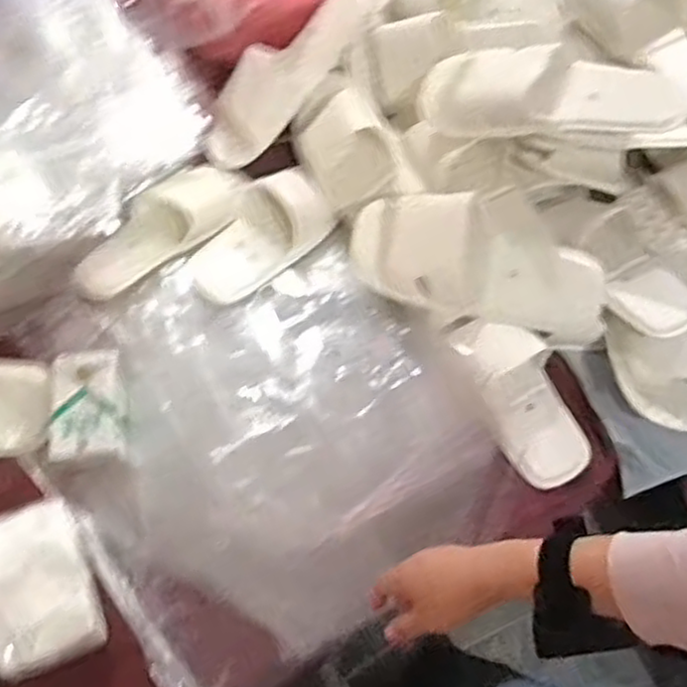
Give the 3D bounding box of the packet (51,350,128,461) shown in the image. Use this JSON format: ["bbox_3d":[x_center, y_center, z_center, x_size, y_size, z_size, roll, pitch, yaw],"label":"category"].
[{"bbox_3d":[-0.261,0.064,0.749,0.070,0.041,0.110,-8,64,-5],"label":"packet"}]

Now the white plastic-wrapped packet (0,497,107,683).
[{"bbox_3d":[-0.280,0.219,0.661,0.096,0.036,0.140,-21,66,-11],"label":"white plastic-wrapped packet"}]

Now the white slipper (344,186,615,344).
[{"bbox_3d":[0.151,-0.098,0.812,0.283,0.077,0.133,13,102,3],"label":"white slipper"}]

